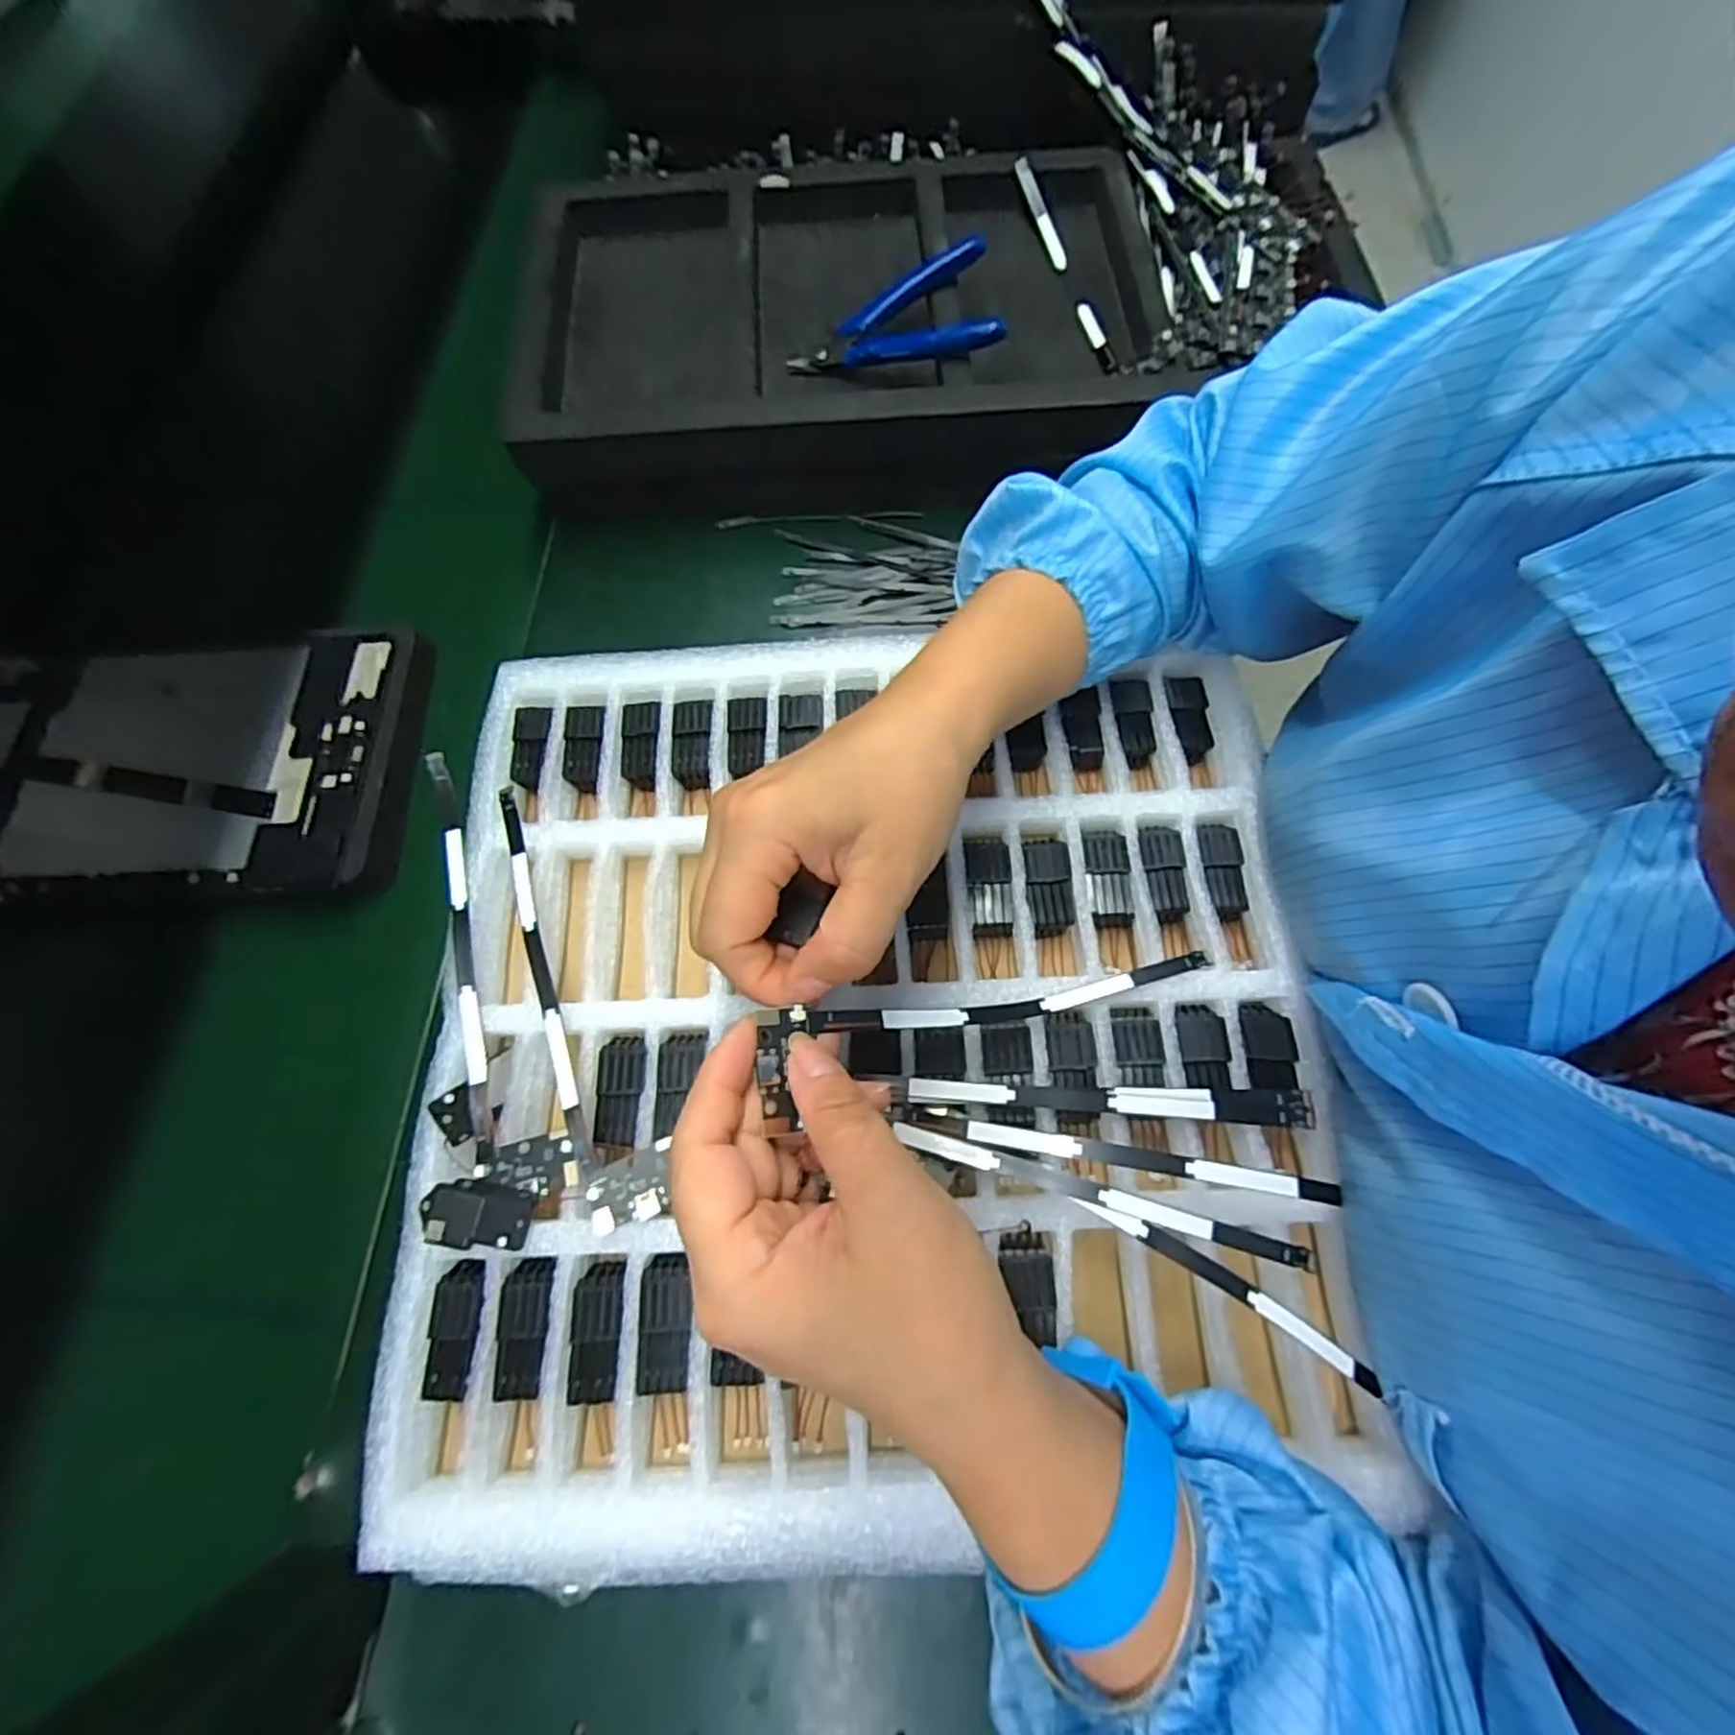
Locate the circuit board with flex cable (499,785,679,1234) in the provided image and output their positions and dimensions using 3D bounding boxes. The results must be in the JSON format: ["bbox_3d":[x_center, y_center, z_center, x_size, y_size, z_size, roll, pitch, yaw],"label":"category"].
[{"bbox_3d":[-0.113,0.043,0.291,0.030,0.015,0.184,-20,71,-6],"label":"circuit board with flex cable"}]

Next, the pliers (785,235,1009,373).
[{"bbox_3d":[0.012,-0.298,0.411,0.115,0.013,0.070,-11,68,15],"label":"pliers"}]

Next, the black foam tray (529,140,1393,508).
[{"bbox_3d":[0.037,-0.328,0.449,0.468,0.062,0.220,-5,70,-1],"label":"black foam tray"}]

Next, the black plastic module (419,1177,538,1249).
[{"bbox_3d":[-0.138,0.123,0.264,0.040,0.009,0.020,3,70,2],"label":"black plastic module"}]

